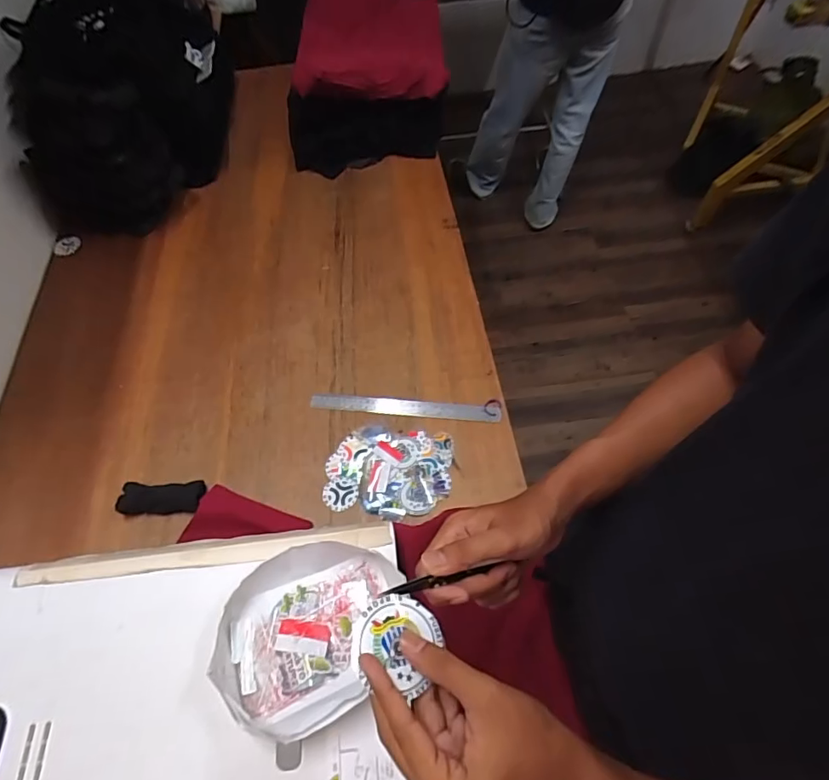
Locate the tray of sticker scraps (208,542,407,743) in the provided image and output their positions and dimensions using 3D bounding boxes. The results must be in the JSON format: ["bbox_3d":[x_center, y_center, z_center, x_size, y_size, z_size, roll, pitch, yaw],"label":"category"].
[{"bbox_3d":[-0.104,0.237,0.507,0.190,0.052,0.164,-34,64,-17],"label":"tray of sticker scraps"}]

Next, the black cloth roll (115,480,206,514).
[{"bbox_3d":[-0.391,0.166,0.768,0.127,0.025,0.045,-4,59,0],"label":"black cloth roll"}]

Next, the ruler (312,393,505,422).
[{"bbox_3d":[-0.016,0.030,0.843,0.319,0.006,0.035,2,69,4],"label":"ruler"}]

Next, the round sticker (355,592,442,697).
[{"bbox_3d":[-0.011,0.171,0.339,0.058,0.004,0.058,7,59,-12],"label":"round sticker"}]

